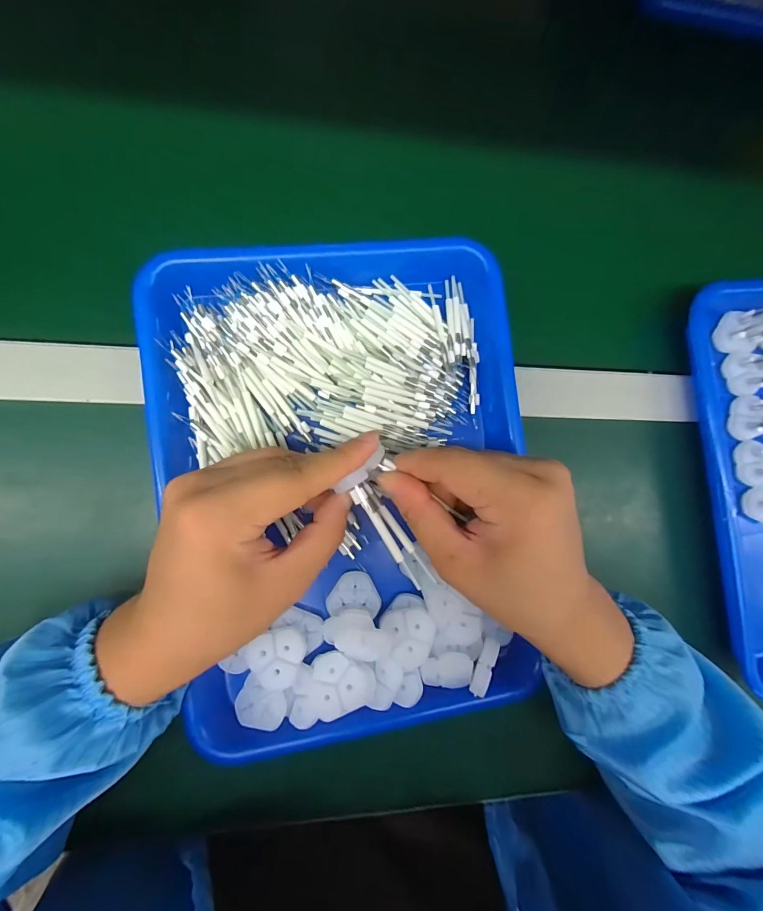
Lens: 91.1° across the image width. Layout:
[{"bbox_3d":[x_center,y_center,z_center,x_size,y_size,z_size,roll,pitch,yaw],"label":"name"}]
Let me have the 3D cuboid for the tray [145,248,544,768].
[{"bbox_3d":[-0.018,0.019,0.263,0.243,0.046,0.331,-7,89,-8],"label":"tray"}]

